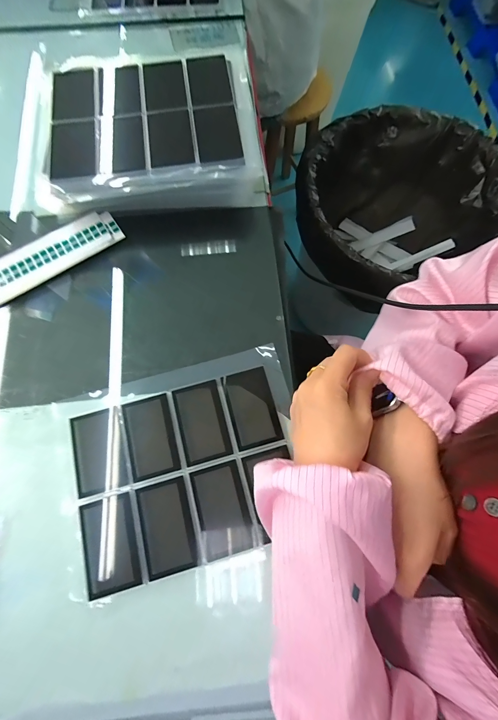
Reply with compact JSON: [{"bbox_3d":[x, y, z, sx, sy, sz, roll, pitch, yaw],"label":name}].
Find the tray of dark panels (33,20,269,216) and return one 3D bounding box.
[{"bbox_3d":[-0.125,-0.321,0.369,0.280,0.072,0.257,-3,75,0],"label":"tray of dark panels"}]

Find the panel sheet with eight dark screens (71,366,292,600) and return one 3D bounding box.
[{"bbox_3d":[-0.067,0.118,0.288,0.217,0.009,0.172,-14,74,-5],"label":"panel sheet with eight dark screens"}]

